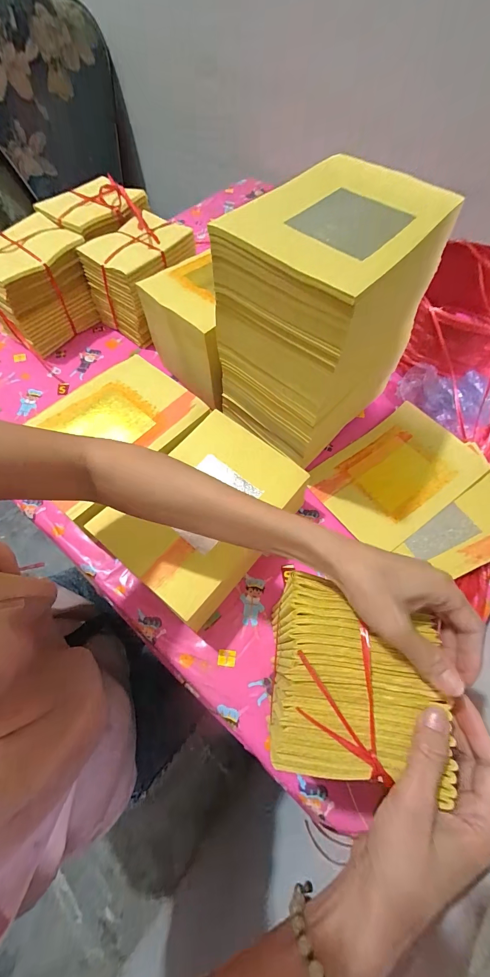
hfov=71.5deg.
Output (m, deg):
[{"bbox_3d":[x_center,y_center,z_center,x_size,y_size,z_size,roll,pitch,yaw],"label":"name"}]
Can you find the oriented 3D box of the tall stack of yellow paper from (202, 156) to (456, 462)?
[{"bbox_3d":[0.093,-0.210,0.436,0.158,0.238,0.220,39,68,17],"label":"tall stack of yellow paper"}]

